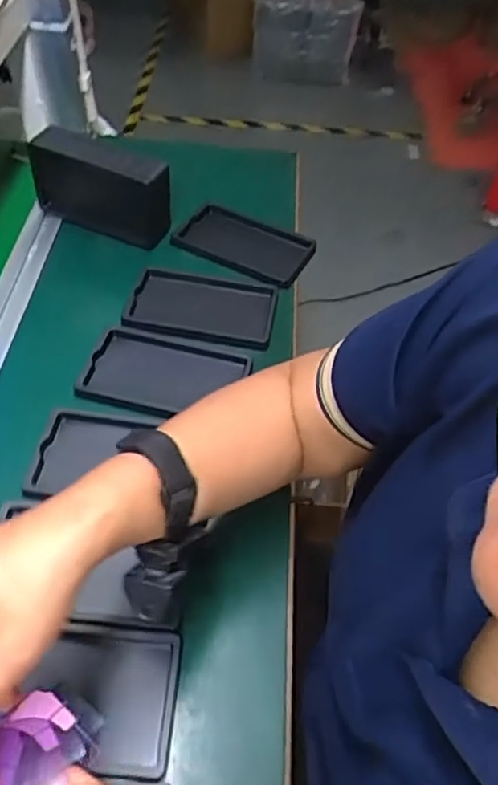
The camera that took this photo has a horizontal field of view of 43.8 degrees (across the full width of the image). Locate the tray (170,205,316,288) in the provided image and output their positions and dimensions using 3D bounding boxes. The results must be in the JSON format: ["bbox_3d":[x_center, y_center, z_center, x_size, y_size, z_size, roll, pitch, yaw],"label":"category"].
[{"bbox_3d":[-0.005,-0.190,0.784,0.163,0.014,0.097,25,54,15],"label":"tray"}]

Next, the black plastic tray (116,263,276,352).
[{"bbox_3d":[-0.053,-0.099,0.695,0.163,0.011,0.105,9,51,3],"label":"black plastic tray"}]

